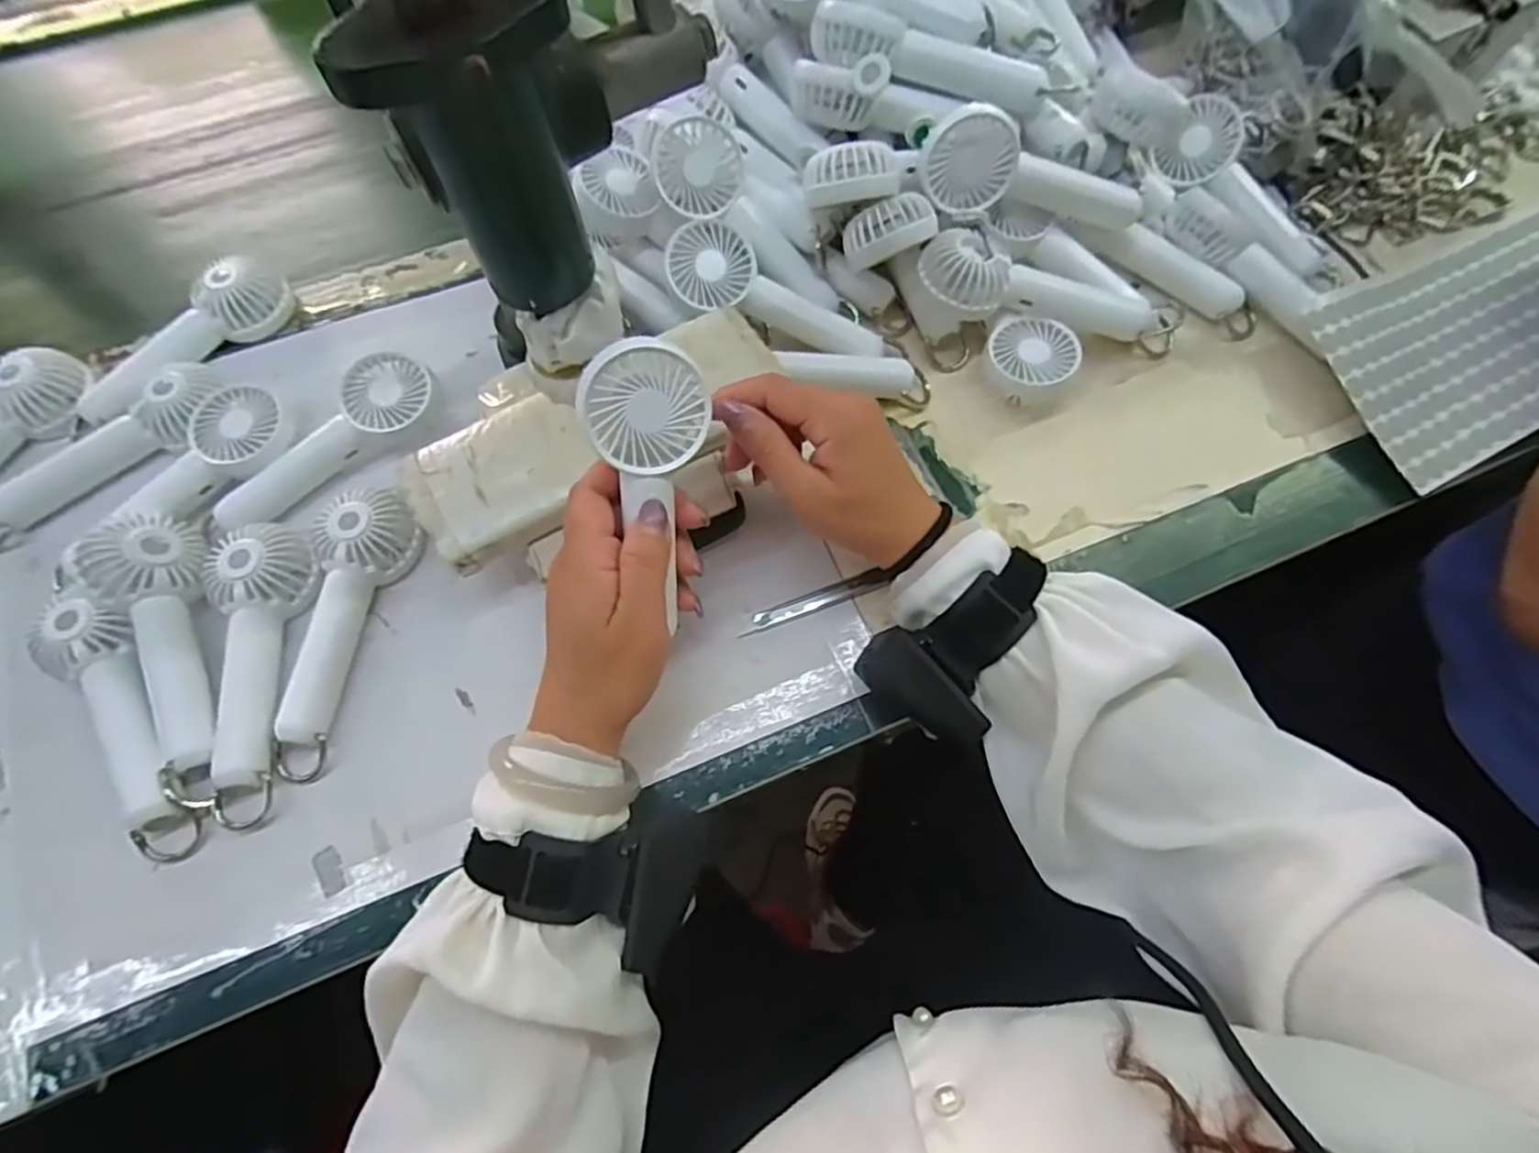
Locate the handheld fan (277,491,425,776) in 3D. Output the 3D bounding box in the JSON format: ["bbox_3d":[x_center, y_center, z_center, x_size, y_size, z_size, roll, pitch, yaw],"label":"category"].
[{"bbox_3d":[-0.237,0.026,0.392,0.052,0.032,0.161,1,67,1],"label":"handheld fan"}]

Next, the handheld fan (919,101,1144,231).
[{"bbox_3d":[0.167,-0.247,0.437,0.148,0.050,0.042,7,67,-14],"label":"handheld fan"}]

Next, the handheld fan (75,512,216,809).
[{"bbox_3d":[-0.327,0.043,0.382,0.049,0.037,0.162,-18,82,-6],"label":"handheld fan"}]

